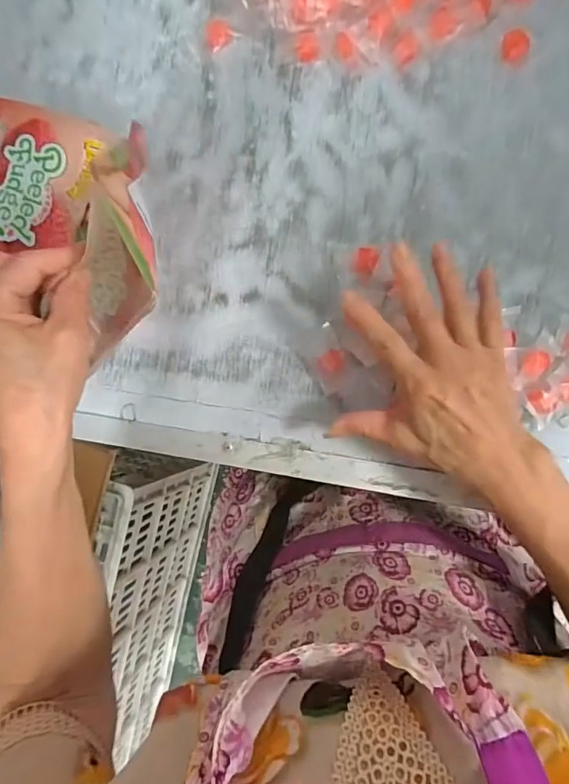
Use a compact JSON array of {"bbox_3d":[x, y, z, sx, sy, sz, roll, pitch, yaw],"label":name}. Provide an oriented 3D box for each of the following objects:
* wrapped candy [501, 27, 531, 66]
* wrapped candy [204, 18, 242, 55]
[{"bbox_3d":[0.191,-0.287,0.378,0.024,0.011,0.021,22,92,9],"label":"wrapped candy"},{"bbox_3d":[-0.060,-0.330,0.421,0.030,0.009,0.025,-29,84,8],"label":"wrapped candy"}]

